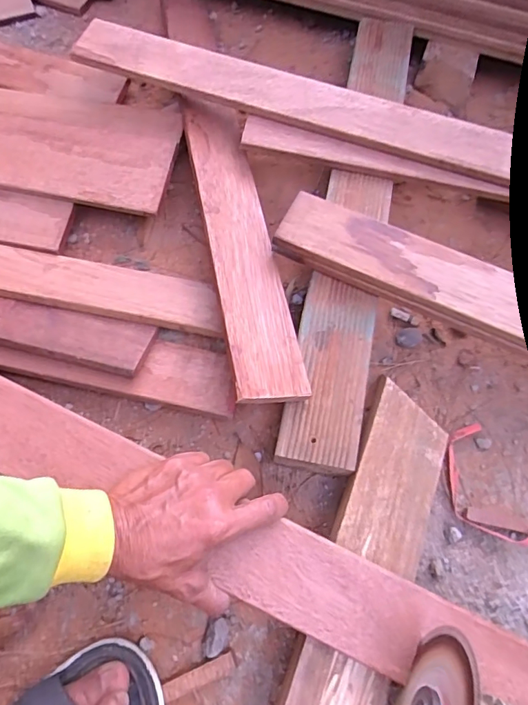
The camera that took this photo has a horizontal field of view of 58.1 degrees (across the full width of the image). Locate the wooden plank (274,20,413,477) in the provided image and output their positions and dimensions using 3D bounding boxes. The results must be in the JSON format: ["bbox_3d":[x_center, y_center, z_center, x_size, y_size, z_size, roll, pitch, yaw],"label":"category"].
[{"bbox_3d":[0.099,-0.159,0.502,0.067,0.022,0.560,11,70,4],"label":"wooden plank"}]

